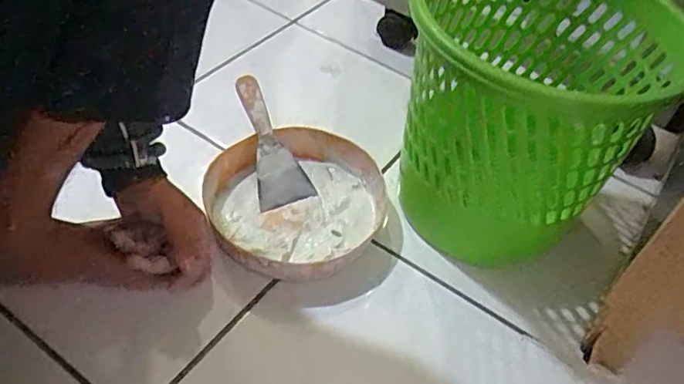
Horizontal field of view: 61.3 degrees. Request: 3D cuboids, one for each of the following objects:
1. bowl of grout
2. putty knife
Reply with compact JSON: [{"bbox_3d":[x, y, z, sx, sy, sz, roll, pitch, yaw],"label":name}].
[{"bbox_3d":[-0.055,0.010,0.661,0.197,0.046,0.199,3,47,-3],"label":"bowl of grout"},{"bbox_3d":[-0.089,-0.061,0.687,0.064,0.015,0.161,-18,88,-22],"label":"putty knife"}]

